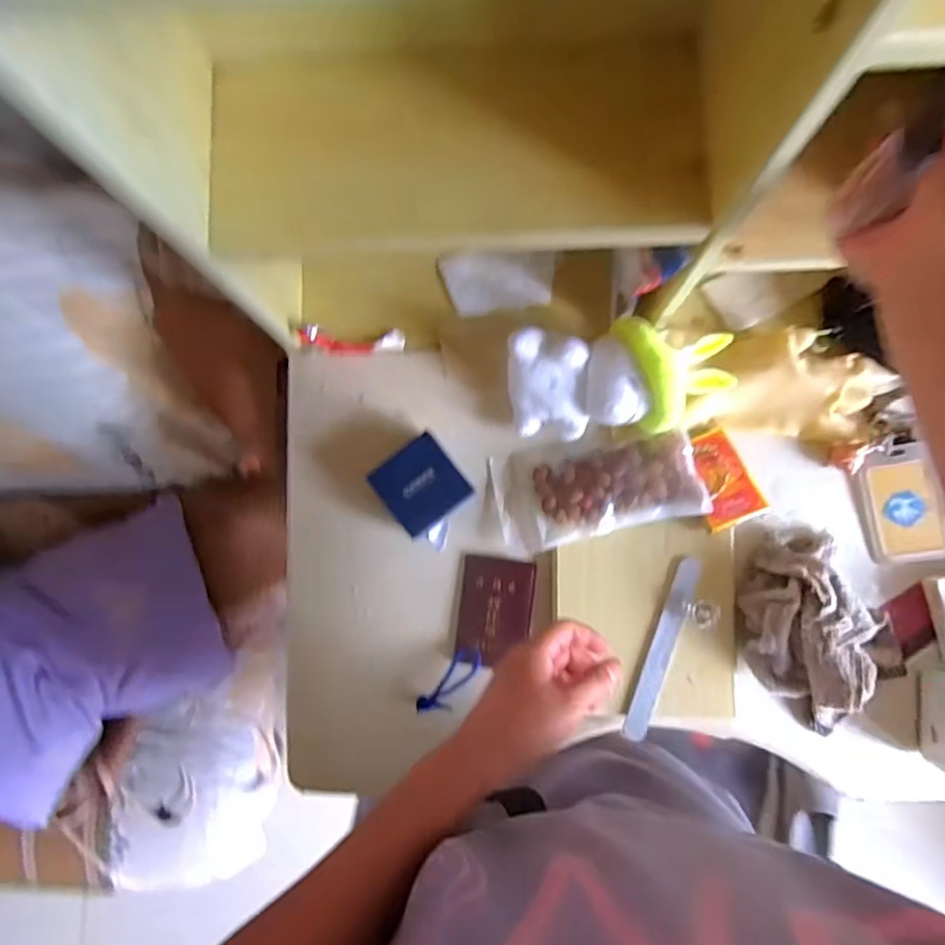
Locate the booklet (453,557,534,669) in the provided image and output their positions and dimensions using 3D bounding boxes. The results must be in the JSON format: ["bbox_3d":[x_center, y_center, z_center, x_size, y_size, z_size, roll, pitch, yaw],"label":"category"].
[{"bbox_3d":[0.023,0.135,0.591,0.070,0.017,0.099,6,84,3],"label":"booklet"}]

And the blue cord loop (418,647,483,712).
[{"bbox_3d":[-0.020,0.205,0.586,0.029,0.017,0.080,40,86,6],"label":"blue cord loop"}]

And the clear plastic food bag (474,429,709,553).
[{"bbox_3d":[0.112,0.017,0.583,0.201,0.040,0.096,-7,83,1],"label":"clear plastic food bag"}]

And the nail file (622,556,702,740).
[{"bbox_3d":[0.177,0.164,0.566,0.019,0.004,0.176,19,89,13],"label":"nail file"}]

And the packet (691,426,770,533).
[{"bbox_3d":[0.230,0.005,0.564,0.055,0.012,0.086,-24,83,-1],"label":"packet"}]

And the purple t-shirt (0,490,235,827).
[{"bbox_3d":[-0.533,0.264,0.830,0.434,0.067,0.304,-40,120,-20],"label":"purple t-shirt"}]

